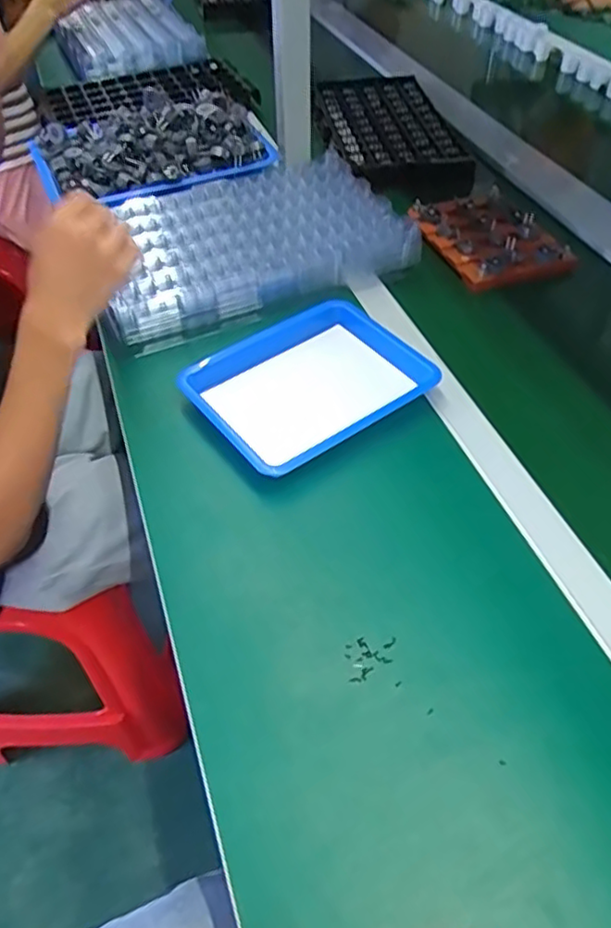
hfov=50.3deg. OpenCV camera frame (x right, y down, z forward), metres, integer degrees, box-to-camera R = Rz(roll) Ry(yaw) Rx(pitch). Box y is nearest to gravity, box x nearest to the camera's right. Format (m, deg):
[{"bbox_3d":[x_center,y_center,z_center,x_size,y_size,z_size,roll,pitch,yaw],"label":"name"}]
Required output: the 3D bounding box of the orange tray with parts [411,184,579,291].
[{"bbox_3d":[0.238,-0.294,0.846,0.152,0.043,0.197,-15,48,-12],"label":"orange tray with parts"}]

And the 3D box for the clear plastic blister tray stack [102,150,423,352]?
[{"bbox_3d":[-0.067,-0.276,0.799,0.362,0.056,0.235,-19,49,-15],"label":"clear plastic blister tray stack"}]

